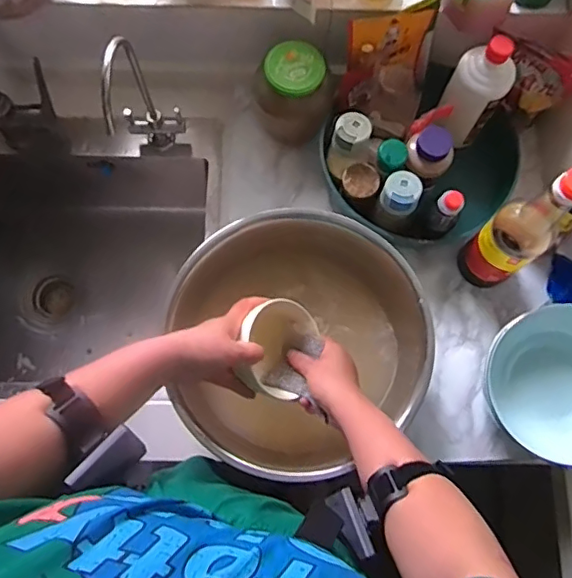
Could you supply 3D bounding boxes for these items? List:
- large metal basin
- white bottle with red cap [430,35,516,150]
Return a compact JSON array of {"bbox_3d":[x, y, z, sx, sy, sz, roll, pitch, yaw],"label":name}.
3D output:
[{"bbox_3d":[0.009,0.068,0.732,0.327,0.128,0.315,0,75,-1],"label":"large metal basin"},{"bbox_3d":[0.257,-0.268,0.761,0.074,0.155,0.062,28,76,6],"label":"white bottle with red cap"}]

